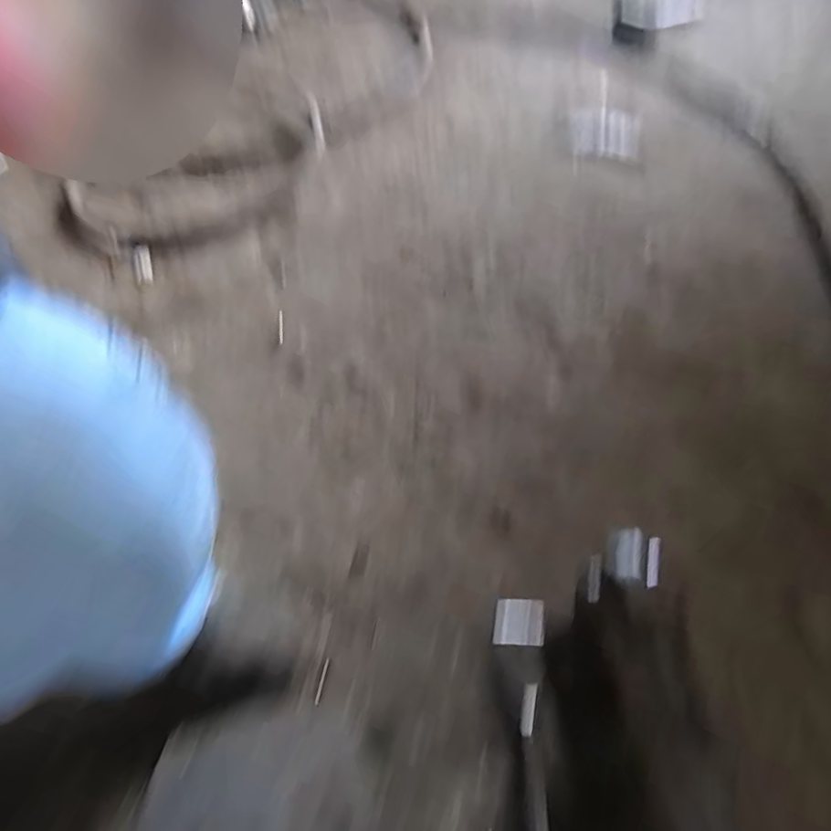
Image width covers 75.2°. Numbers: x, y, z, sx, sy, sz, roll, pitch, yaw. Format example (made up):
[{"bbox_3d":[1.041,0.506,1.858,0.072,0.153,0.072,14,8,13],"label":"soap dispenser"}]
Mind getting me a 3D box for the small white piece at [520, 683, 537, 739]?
[{"bbox_3d":[0.095,0.249,0.456,0.011,0.005,0.040,9,69,9],"label":"small white piece"}]

